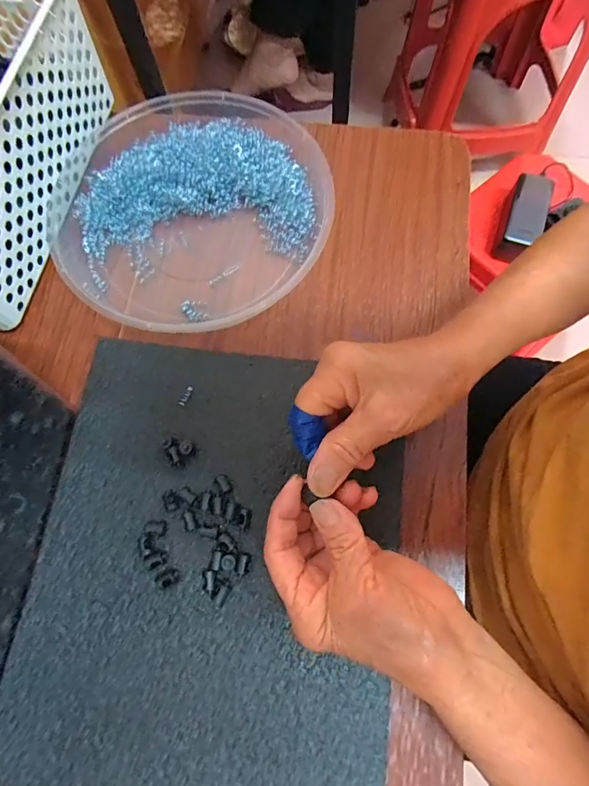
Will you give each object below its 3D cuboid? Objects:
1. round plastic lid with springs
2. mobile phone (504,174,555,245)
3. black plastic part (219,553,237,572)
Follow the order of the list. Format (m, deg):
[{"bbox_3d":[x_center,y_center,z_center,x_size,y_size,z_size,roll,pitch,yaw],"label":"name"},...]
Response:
[{"bbox_3d":[-0.090,-0.163,0.359,0.229,0.029,0.215,0,72,0],"label":"round plastic lid with springs"},{"bbox_3d":[0.349,-0.274,0.619,0.054,0.014,0.120,20,74,8],"label":"mobile phone"},{"bbox_3d":[-0.044,0.113,0.280,0.011,0.005,0.010,38,76,11],"label":"black plastic part"}]

